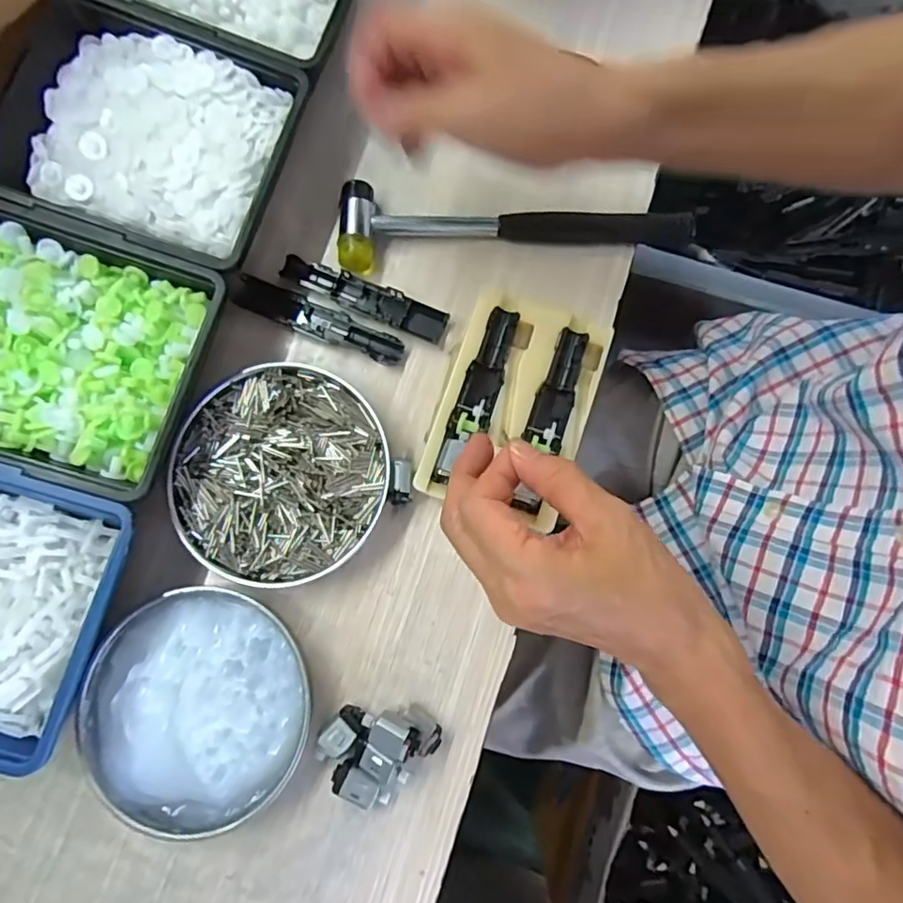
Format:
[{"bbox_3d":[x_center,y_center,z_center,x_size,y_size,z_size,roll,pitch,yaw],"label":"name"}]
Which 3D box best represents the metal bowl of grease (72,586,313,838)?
[{"bbox_3d":[-0.150,0.150,0.337,0.132,0.027,0.126,0,79,1],"label":"metal bowl of grease"}]

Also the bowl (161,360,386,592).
[{"bbox_3d":[-0.107,0.013,0.362,0.130,0.022,0.132,0,79,1],"label":"bowl"}]

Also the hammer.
[{"bbox_3d":[0.044,-0.153,0.387,0.238,0.021,0.056,0,79,1],"label":"hammer"}]

